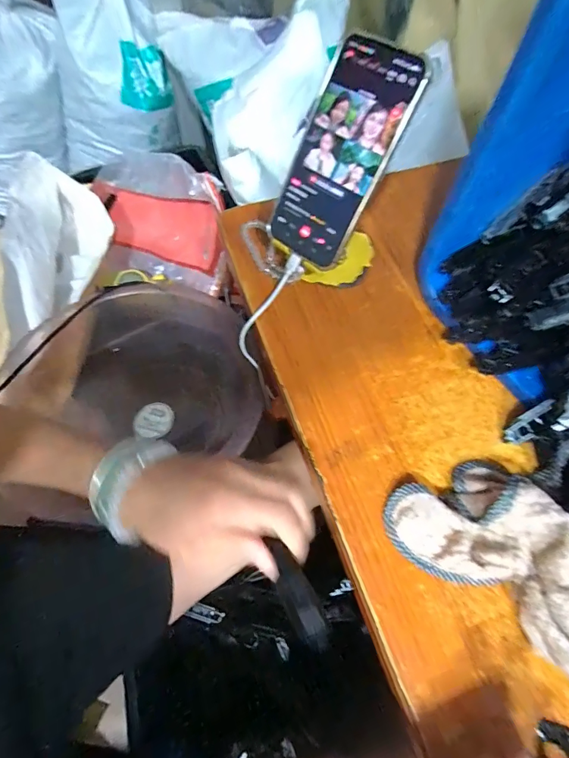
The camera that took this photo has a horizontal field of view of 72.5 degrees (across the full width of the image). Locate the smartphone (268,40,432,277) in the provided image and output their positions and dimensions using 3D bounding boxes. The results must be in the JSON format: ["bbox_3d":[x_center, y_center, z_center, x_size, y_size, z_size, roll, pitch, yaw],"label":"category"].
[{"bbox_3d":[0.048,-0.186,0.334,0.082,0.169,0.009,36,27,20],"label":"smartphone"}]

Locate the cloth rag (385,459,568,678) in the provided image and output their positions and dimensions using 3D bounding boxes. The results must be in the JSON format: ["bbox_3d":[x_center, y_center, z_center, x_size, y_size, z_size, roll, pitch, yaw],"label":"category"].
[{"bbox_3d":[0.163,0.119,0.272,0.161,0.043,0.095,37,68,16],"label":"cloth rag"}]

